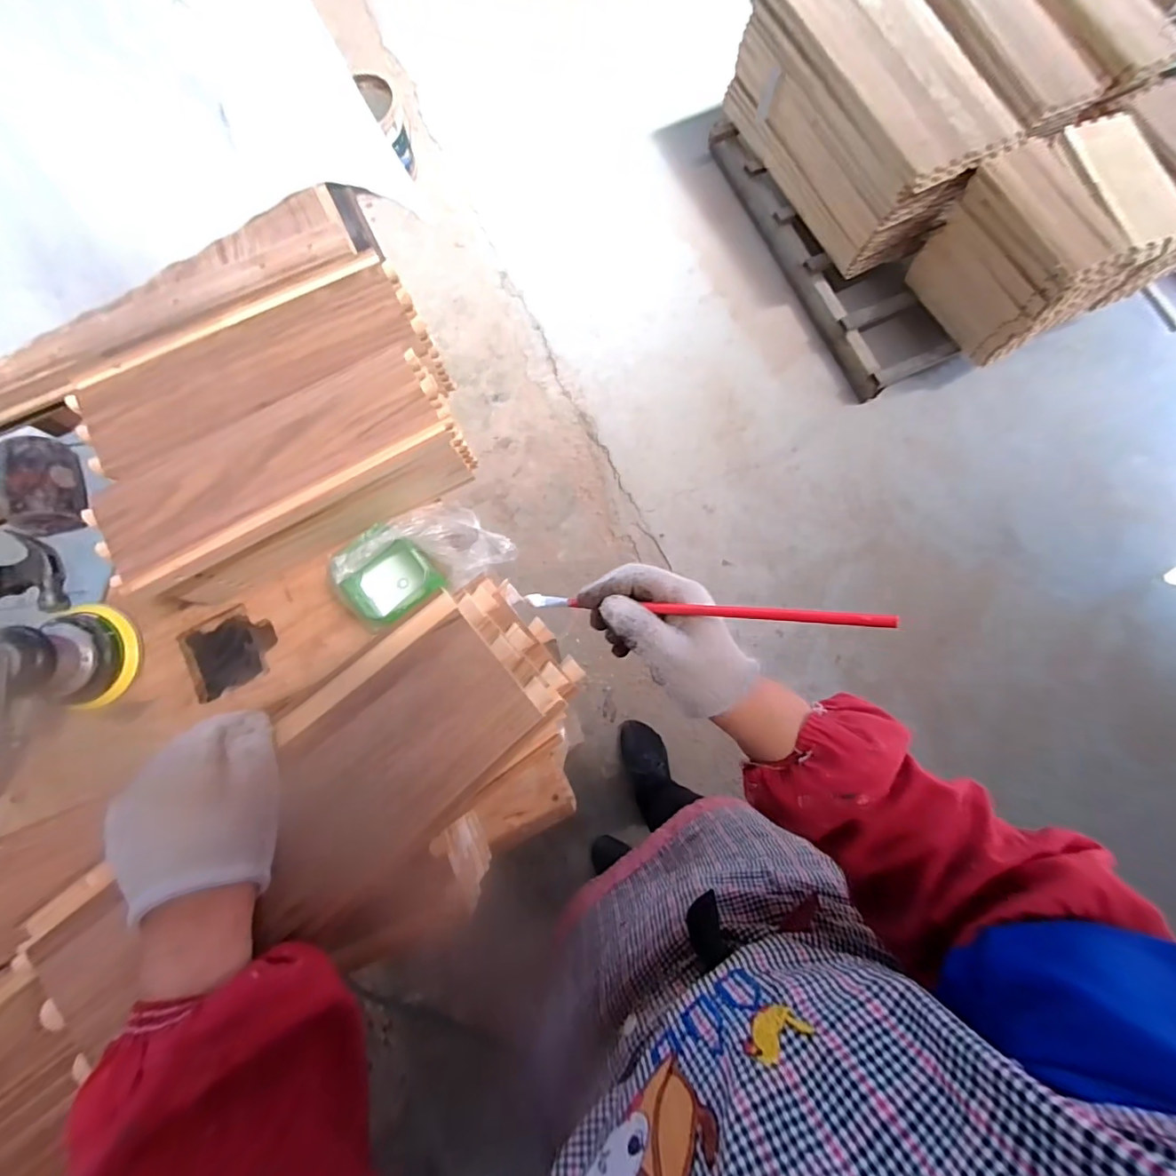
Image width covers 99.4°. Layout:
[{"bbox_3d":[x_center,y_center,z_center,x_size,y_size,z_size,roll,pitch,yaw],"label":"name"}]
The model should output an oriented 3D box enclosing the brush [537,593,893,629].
[{"bbox_3d":[0.059,0.014,0.327,0.244,0.006,0.008,2,79,32],"label":"brush"}]

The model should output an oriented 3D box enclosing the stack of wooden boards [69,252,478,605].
[{"bbox_3d":[-0.320,-0.157,0.534,0.369,0.093,0.253,-31,81,-6],"label":"stack of wooden boards"}]

